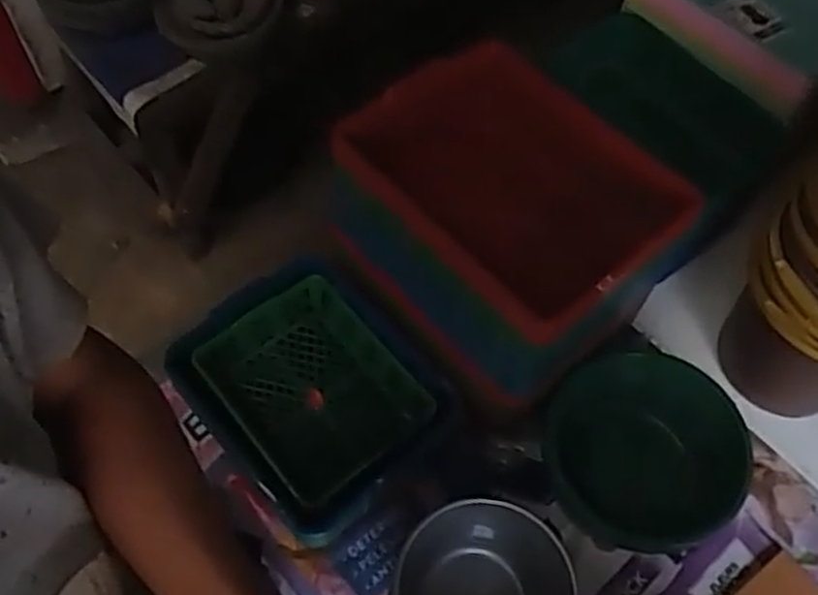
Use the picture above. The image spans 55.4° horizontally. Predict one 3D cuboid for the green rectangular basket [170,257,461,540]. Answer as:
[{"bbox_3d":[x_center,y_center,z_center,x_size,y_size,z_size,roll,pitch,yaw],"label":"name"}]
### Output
[{"bbox_3d":[-0.127,0.134,1.065,0.269,0.106,0.339,-37,68,-22],"label":"green rectangular basket"}]

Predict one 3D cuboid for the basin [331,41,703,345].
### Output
[{"bbox_3d":[0.133,-0.140,0.974,0.305,0.101,0.372,-38,69,-23],"label":"basin"}]

